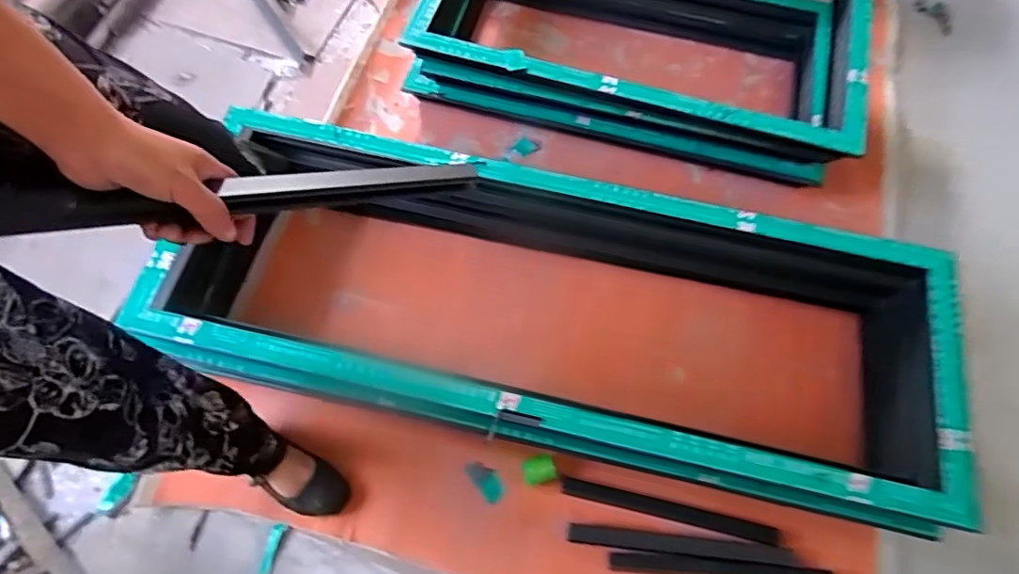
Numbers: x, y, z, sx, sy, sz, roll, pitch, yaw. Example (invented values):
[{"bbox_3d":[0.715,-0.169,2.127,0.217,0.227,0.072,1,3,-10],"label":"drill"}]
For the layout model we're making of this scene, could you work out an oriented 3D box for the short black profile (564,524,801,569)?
[{"bbox_3d":[0.301,0.456,0.970,0.390,0.012,0.032,6,68,3],"label":"short black profile"}]

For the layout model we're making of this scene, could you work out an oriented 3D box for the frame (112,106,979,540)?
[{"bbox_3d":[0.073,0.046,1.038,1.395,0.197,0.496,12,67,4],"label":"frame"}]

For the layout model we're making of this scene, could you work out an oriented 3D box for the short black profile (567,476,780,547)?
[{"bbox_3d":[0.286,0.404,0.994,0.382,0.019,0.032,12,69,5],"label":"short black profile"}]

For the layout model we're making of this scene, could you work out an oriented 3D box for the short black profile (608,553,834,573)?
[{"bbox_3d":[0.363,0.491,0.952,0.375,0.014,0.031,4,68,2],"label":"short black profile"}]

